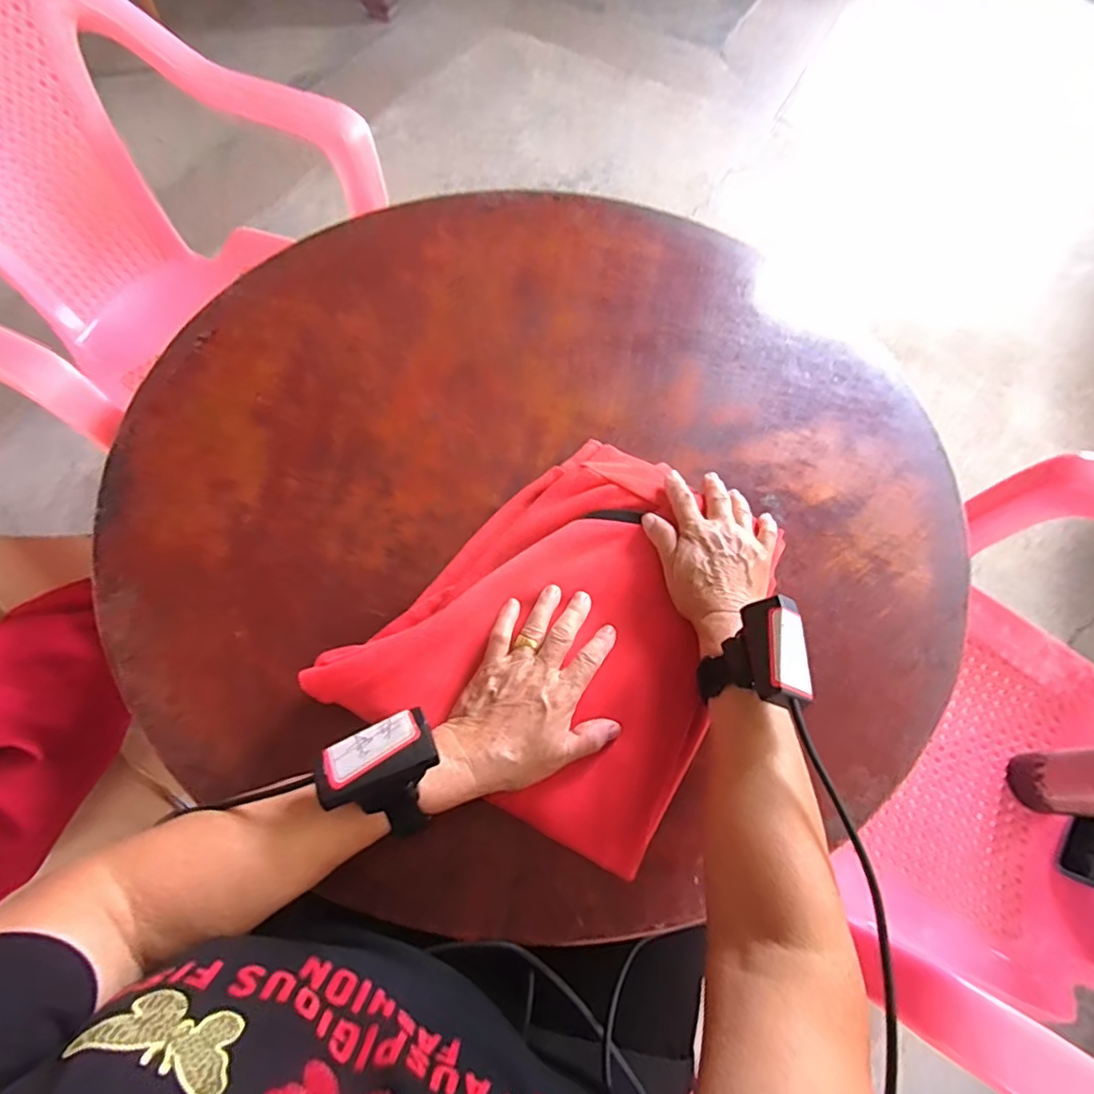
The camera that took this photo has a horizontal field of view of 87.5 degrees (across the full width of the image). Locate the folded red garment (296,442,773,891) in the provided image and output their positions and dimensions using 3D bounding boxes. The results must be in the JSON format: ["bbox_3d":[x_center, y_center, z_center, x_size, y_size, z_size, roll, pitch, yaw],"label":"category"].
[{"bbox_3d":[0.020,0.043,0.470,0.260,0.035,0.319,26,63,10],"label":"folded red garment"}]

